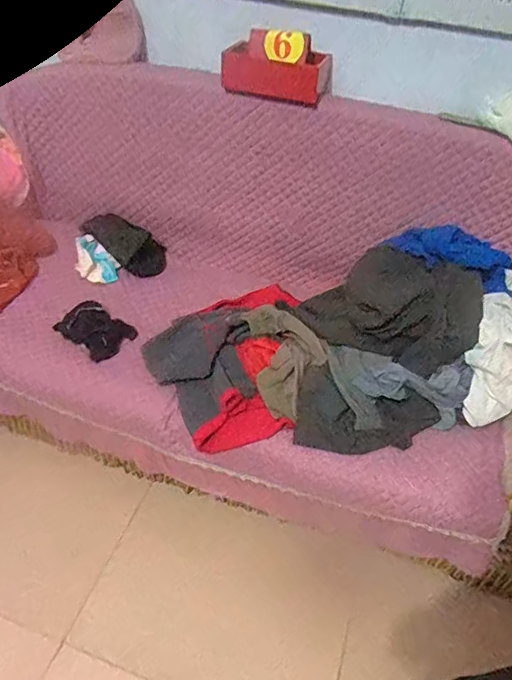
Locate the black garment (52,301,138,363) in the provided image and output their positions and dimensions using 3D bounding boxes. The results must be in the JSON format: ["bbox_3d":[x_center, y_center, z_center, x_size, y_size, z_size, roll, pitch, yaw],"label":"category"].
[{"bbox_3d":[-0.418,-0.038,1.354,0.178,0.062,0.144,30,48,23],"label":"black garment"}]

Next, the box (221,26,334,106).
[{"bbox_3d":[0.054,-0.692,1.303,0.274,0.138,0.122,14,44,9],"label":"box"}]

